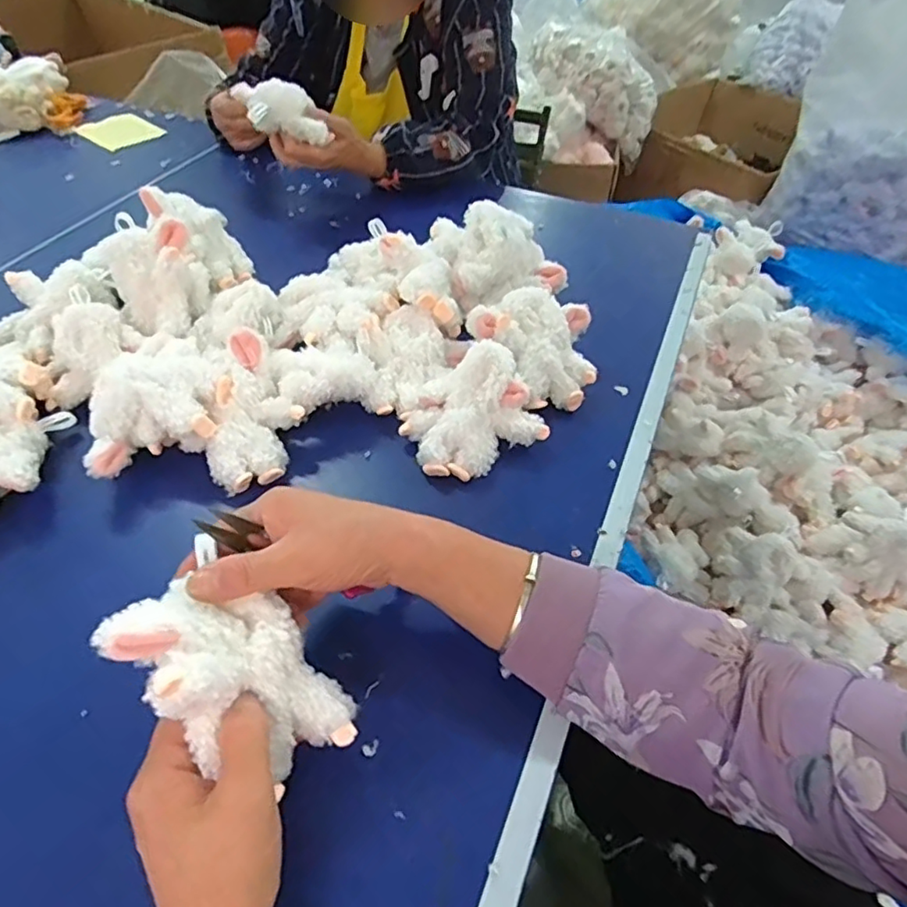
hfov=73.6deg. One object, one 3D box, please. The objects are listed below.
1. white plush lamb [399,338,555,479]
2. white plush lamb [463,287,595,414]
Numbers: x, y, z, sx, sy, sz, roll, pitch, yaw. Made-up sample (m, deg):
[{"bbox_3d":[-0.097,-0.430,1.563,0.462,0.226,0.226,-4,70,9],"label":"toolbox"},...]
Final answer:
[{"bbox_3d":[0.017,-0.036,0.524,0.108,0.061,0.083,-23,53,-22],"label":"white plush lamb"},{"bbox_3d":[0.089,-0.105,0.587,0.111,0.055,0.124,-30,57,-27],"label":"white plush lamb"}]

